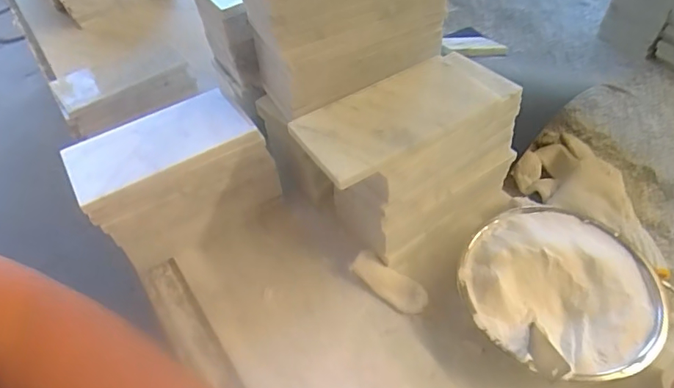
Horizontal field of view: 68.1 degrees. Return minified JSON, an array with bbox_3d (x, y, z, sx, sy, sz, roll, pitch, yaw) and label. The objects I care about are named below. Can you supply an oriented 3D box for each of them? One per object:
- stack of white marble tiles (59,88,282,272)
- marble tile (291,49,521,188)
[{"bbox_3d":[-0.148,-0.013,0.469,0.157,0.108,0.089,-27,54,-17],"label":"stack of white marble tiles"},{"bbox_3d":[0.053,-0.068,0.396,0.169,0.009,0.078,-28,55,-18],"label":"marble tile"}]

